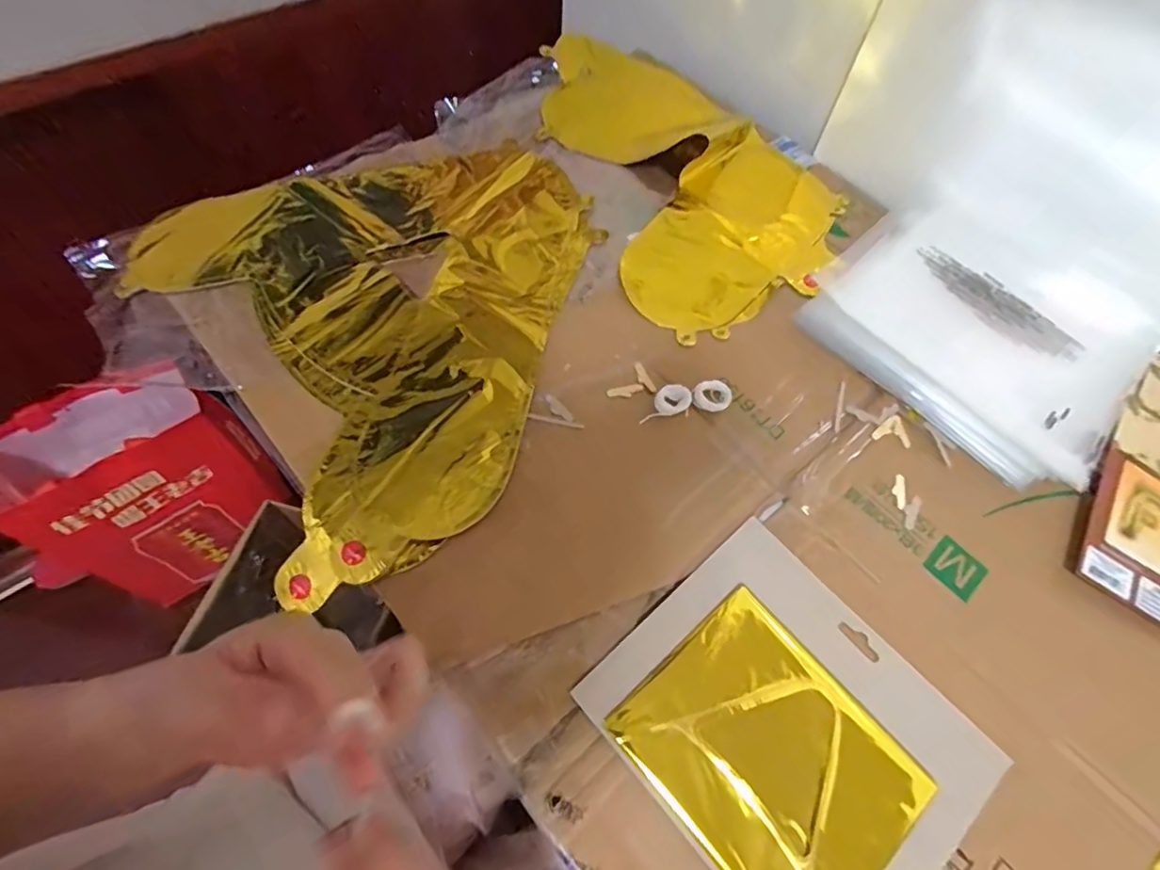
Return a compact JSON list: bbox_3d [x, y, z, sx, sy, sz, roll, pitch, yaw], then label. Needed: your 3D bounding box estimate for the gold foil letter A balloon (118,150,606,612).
[{"bbox_3d":[-0.131,-0.111,0.455,0.341,0.007,0.369,-32,68,-19],"label":"gold foil letter A balloon"}]

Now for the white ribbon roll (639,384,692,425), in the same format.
[{"bbox_3d":[0.061,-0.024,0.417,0.045,0.007,0.022,-18,64,-13],"label":"white ribbon roll"}]

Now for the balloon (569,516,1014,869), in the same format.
[{"bbox_3d":[0.119,0.164,0.322,0.163,0.015,0.188,-37,70,-21],"label":"balloon"}]

